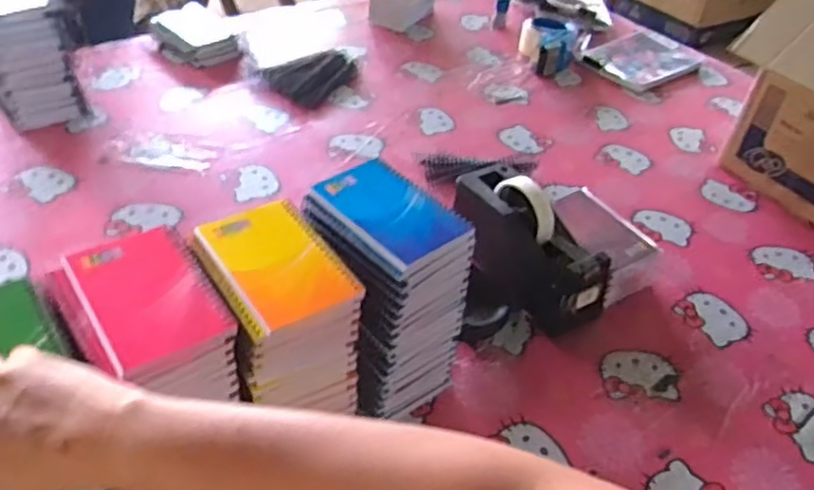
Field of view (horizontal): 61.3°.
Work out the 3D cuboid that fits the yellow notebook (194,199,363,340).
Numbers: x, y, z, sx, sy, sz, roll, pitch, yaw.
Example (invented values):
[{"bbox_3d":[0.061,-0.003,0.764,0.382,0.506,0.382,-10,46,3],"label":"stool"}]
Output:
[{"bbox_3d":[-0.105,0.012,0.542,0.094,0.009,0.126,-21,48,-29],"label":"yellow notebook"}]

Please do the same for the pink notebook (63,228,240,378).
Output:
[{"bbox_3d":[-0.189,0.034,0.503,0.085,0.006,0.127,-21,48,-29],"label":"pink notebook"}]

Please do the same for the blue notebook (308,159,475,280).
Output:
[{"bbox_3d":[-0.015,-0.029,0.599,0.086,0.015,0.129,-29,52,-34],"label":"blue notebook"}]

